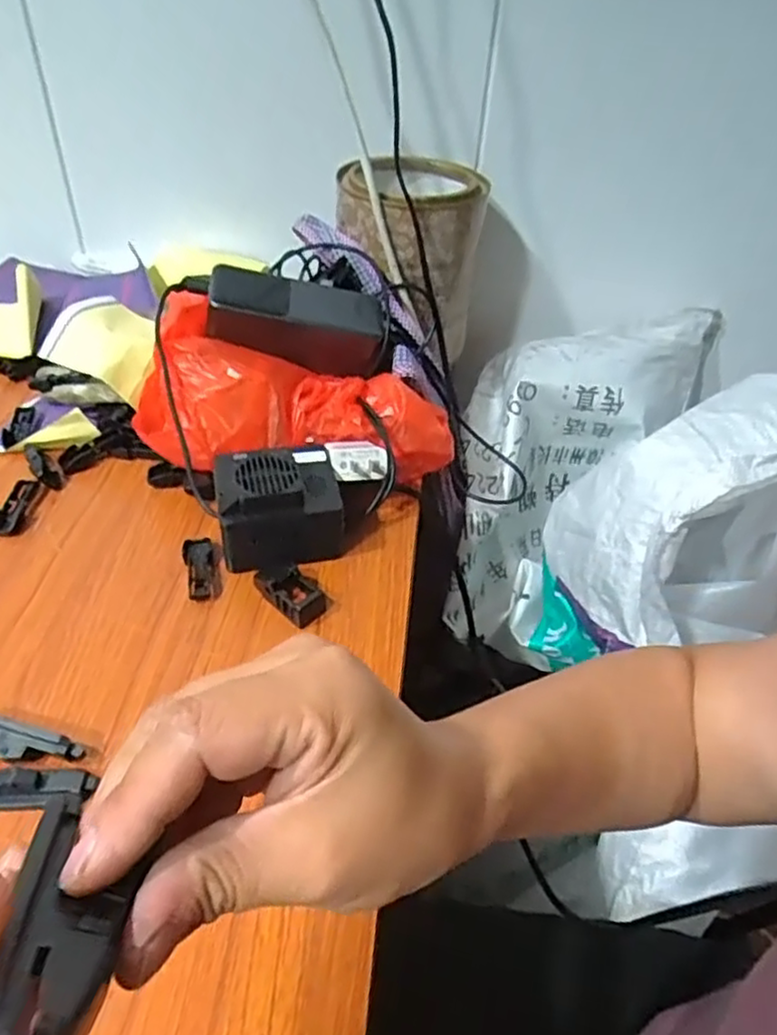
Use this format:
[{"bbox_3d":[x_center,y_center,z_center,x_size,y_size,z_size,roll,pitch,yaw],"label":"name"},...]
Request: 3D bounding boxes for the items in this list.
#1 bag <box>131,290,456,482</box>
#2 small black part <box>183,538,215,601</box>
[{"bbox_3d":[-0.061,-0.084,0.500,0.224,0.069,0.120,10,42,-11],"label":"bag"},{"bbox_3d":[-0.120,0.032,0.431,0.018,0.004,0.050,-8,44,-11],"label":"small black part"}]

